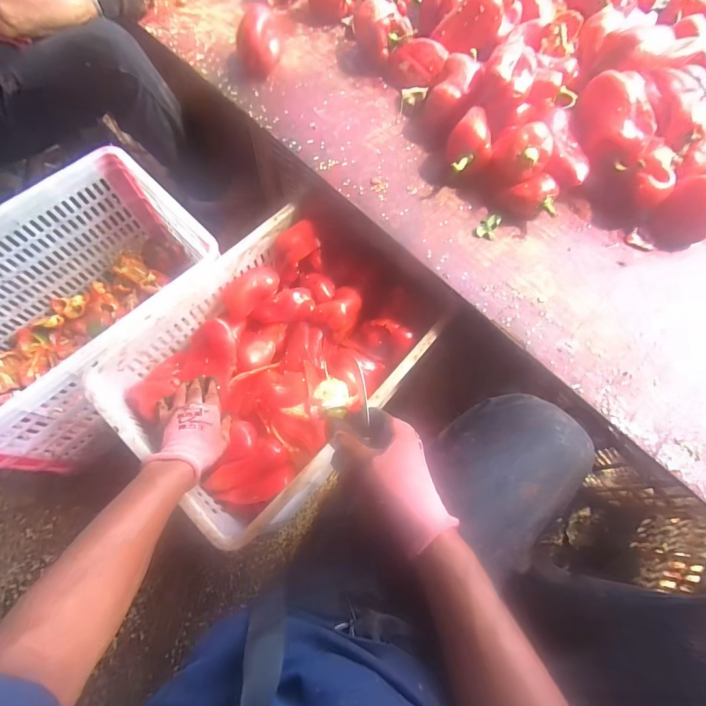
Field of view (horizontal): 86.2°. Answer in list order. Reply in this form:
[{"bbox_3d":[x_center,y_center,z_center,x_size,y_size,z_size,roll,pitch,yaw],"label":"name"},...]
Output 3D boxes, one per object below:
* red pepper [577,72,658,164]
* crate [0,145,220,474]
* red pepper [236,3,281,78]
[{"bbox_3d":[0.385,-0.348,0.555,0.071,0.061,0.130,-7,68,-4],"label":"red pepper"},{"bbox_3d":[-0.517,-0.075,0.722,0.526,0.254,0.374,-42,74,-16],"label":"crate"},{"bbox_3d":[-0.170,-0.574,0.695,0.081,0.075,0.096,-7,70,-4],"label":"red pepper"}]

